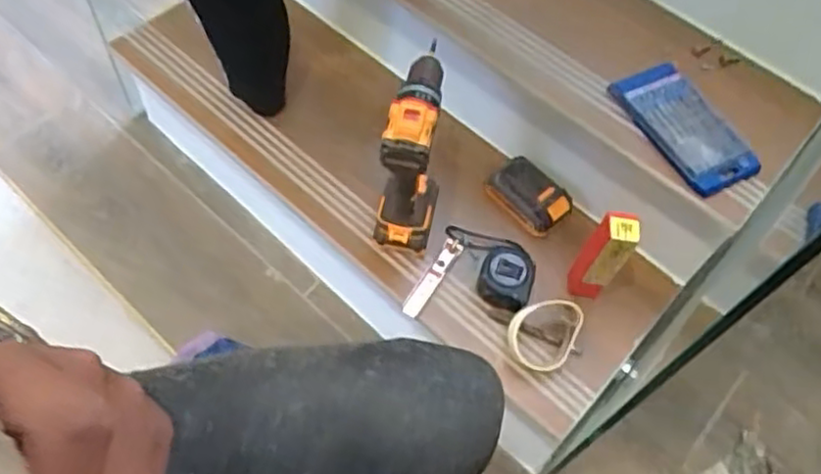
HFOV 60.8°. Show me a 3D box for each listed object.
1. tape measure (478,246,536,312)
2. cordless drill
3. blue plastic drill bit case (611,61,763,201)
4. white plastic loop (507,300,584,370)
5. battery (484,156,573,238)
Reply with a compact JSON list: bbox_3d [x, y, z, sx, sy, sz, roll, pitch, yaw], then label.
[{"bbox_3d":[0.129,0.050,0.930,0.069,0.034,0.087,14,59,3],"label":"tape measure"},{"bbox_3d":[0.006,-0.097,0.898,0.069,0.240,0.155,14,59,3],"label":"cordless drill"},{"bbox_3d":[0.343,-0.139,0.875,0.105,0.029,0.186,-25,65,-18],"label":"blue plastic drill bit case"},{"bbox_3d":[0.169,0.122,0.899,0.083,0.026,0.097,21,83,19],"label":"white plastic loop"},{"bbox_3d":[0.171,-0.065,1.004,0.083,0.044,0.119,-39,70,-24],"label":"battery"}]

